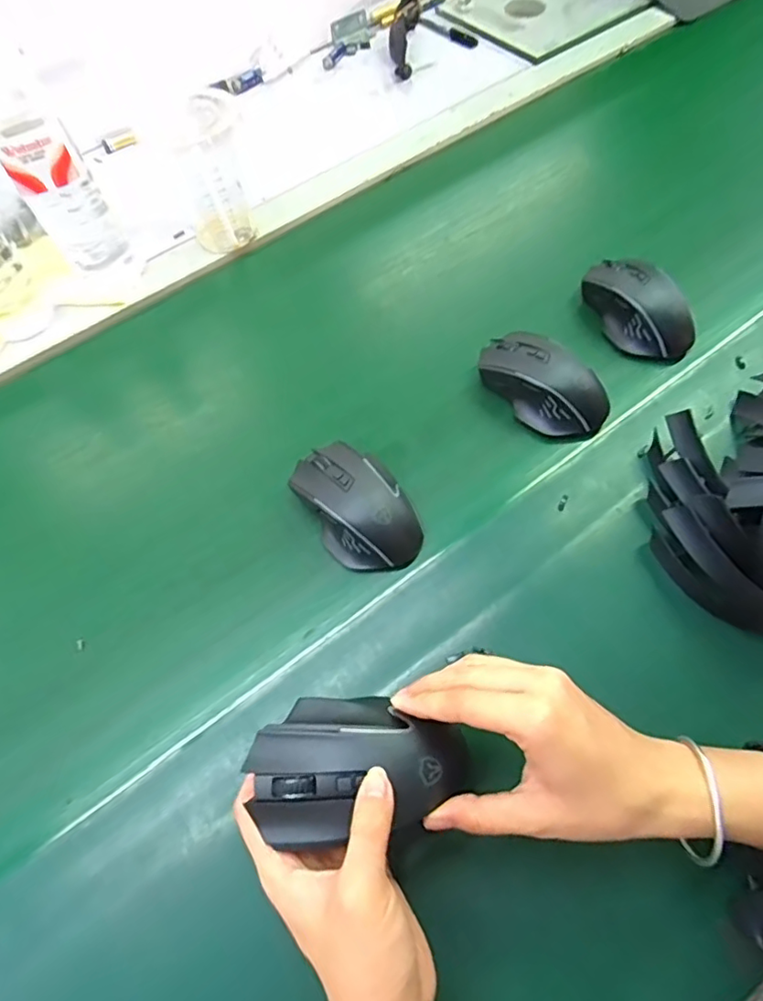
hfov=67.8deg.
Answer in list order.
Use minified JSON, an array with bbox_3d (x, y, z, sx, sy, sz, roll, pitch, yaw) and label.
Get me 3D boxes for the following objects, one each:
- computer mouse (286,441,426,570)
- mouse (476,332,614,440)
[{"bbox_3d":[-0.019,0.001,0.439,0.069,0.034,0.112,-30,65,-11],"label":"computer mouse"},{"bbox_3d":[0.138,-0.104,0.481,0.065,0.035,0.113,-36,66,-14],"label":"mouse"}]

